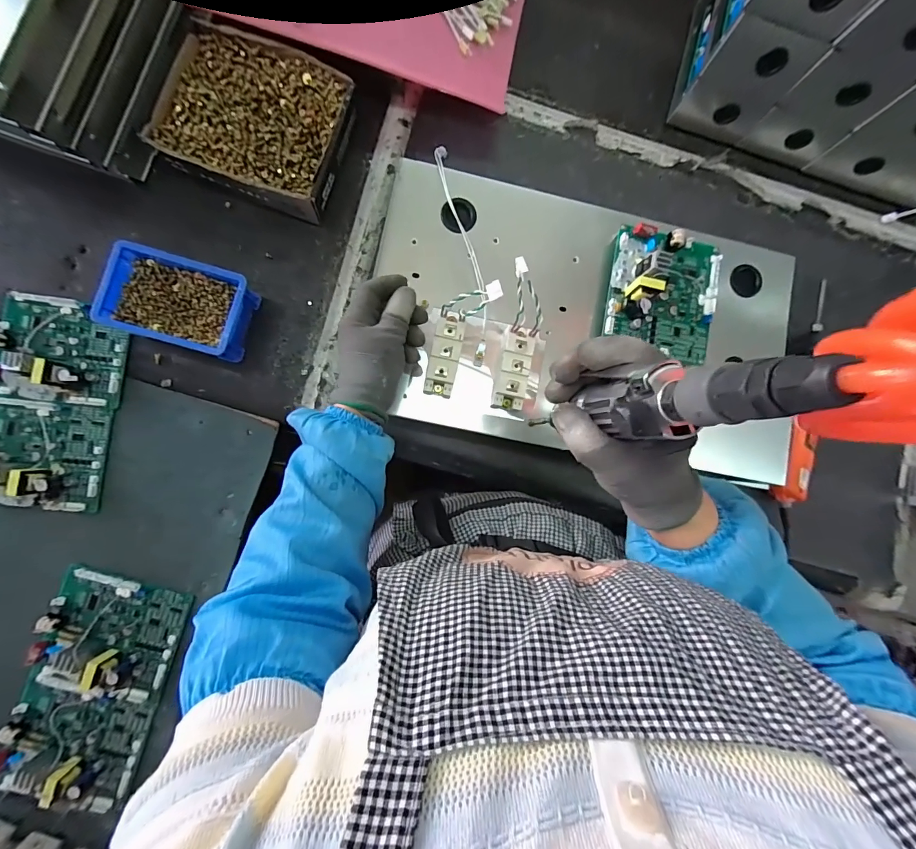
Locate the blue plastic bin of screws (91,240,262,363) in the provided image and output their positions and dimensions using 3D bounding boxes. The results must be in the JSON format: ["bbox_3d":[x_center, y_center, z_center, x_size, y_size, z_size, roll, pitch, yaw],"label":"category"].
[{"bbox_3d":[-0.328,-0.142,0.466,0.145,0.058,0.098,16,87,-2],"label":"blue plastic bin of screws"}]

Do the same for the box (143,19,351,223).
[{"bbox_3d":[-0.244,-0.374,0.488,0.202,0.052,0.183,18,87,-2],"label":"box"}]

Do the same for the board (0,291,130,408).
[{"bbox_3d":[-0.477,-0.090,0.461,0.137,0.032,0.126,7,87,-3],"label":"board"}]

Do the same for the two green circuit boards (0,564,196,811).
[{"bbox_3d":[-0.421,0.303,0.450,0.148,0.038,0.251,17,87,-2],"label":"two green circuit boards"}]

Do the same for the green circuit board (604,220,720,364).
[{"bbox_3d":[0.243,-0.155,0.453,0.129,0.039,0.152,12,87,-3],"label":"green circuit board"}]

